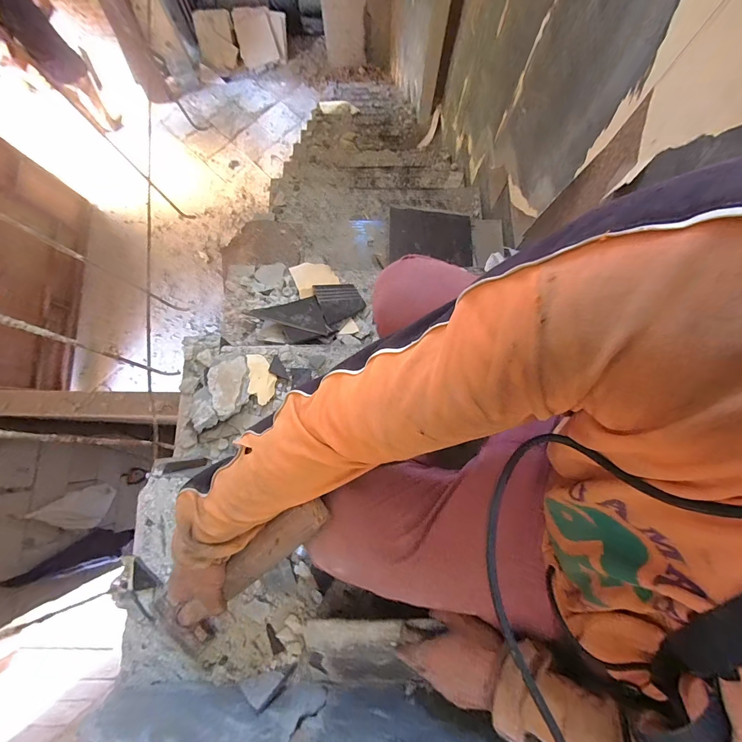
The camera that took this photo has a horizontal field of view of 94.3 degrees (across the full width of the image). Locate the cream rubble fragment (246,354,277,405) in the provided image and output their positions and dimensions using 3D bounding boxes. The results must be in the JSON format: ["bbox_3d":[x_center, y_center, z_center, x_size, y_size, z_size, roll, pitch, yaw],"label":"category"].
[{"bbox_3d":[-0.242,0.016,0.764,0.059,0.007,0.121,-4,67,-13],"label":"cream rubble fragment"}]

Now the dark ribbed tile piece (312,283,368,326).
[{"bbox_3d":[-0.081,-0.196,0.969,0.160,0.010,0.131,-15,64,-40],"label":"dark ribbed tile piece"}]

